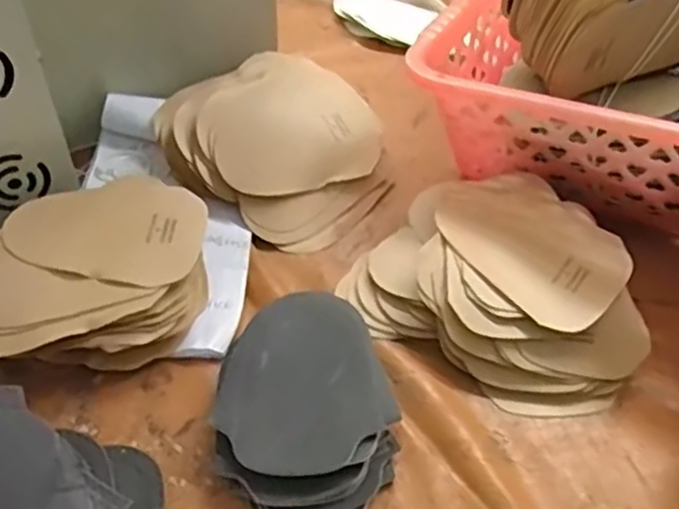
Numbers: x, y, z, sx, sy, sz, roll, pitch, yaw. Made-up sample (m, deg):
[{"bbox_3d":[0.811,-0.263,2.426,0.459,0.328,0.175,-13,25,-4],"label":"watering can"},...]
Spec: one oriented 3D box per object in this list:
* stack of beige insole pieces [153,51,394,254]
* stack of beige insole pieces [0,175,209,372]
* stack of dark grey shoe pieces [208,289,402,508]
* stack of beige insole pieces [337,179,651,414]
[{"bbox_3d":[-0.050,-0.093,0.590,0.170,0.074,0.153,31,54,23],"label":"stack of beige insole pieces"},{"bbox_3d":[-0.171,0.011,0.493,0.159,0.051,0.131,-6,48,-7],"label":"stack of beige insole pieces"},{"bbox_3d":[-0.025,0.093,0.446,0.109,0.038,0.144,-13,50,-13],"label":"stack of dark grey shoe pieces"},{"bbox_3d":[0.118,0.016,0.513,0.197,0.049,0.162,23,51,17],"label":"stack of beige insole pieces"}]

